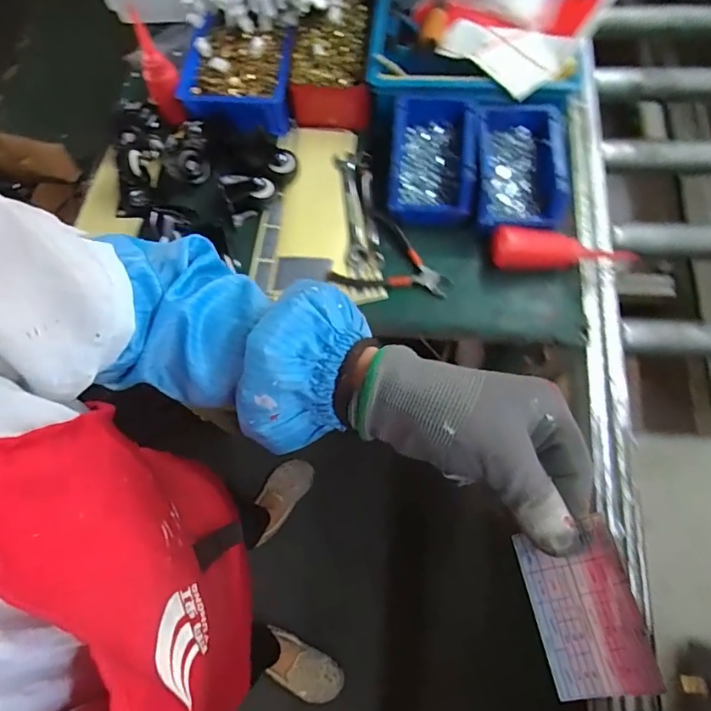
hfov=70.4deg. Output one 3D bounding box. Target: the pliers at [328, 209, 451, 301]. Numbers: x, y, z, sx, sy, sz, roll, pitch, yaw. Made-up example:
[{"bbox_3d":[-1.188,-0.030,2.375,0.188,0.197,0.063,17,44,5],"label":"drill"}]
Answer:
[{"bbox_3d":[0.052,-0.113,0.633,0.136,0.022,0.103,29,72,14],"label":"pliers"}]

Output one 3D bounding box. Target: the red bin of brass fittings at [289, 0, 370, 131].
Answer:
[{"bbox_3d":[-0.035,-0.434,0.742,0.112,0.072,0.202,-2,67,2],"label":"red bin of brass fittings"}]

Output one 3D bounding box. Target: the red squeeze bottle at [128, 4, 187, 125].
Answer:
[{"bbox_3d":[-0.269,-0.385,0.685,0.044,0.137,0.042,-24,68,-7],"label":"red squeeze bottle"}]

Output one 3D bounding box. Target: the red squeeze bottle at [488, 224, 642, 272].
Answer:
[{"bbox_3d":[0.250,-0.132,0.627,0.159,0.044,0.044,2,68,4],"label":"red squeeze bottle"}]

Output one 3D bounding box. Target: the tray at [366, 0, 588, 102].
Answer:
[{"bbox_3d":[0.177,-0.505,0.723,0.287,0.064,0.371,6,68,6],"label":"tray"}]

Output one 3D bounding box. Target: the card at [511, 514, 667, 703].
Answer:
[{"bbox_3d":[0.110,0.122,0.243,0.048,0.006,0.072,-28,55,30],"label":"card"}]

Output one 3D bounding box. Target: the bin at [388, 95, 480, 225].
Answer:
[{"bbox_3d":[0.100,-0.256,0.658,0.108,0.064,0.159,6,68,6],"label":"bin"}]

